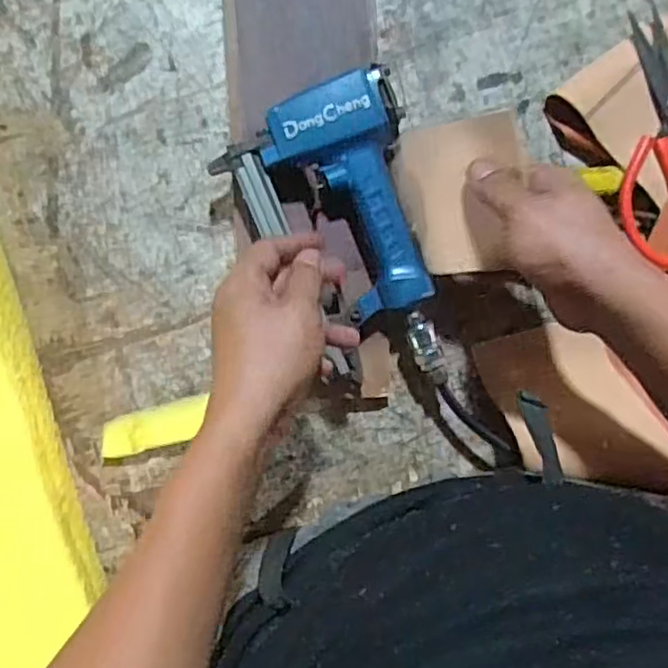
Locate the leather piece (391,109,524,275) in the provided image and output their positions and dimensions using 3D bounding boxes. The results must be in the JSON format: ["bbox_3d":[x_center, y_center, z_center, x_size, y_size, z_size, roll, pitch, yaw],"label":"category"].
[{"bbox_3d":[0.084,-0.092,0.469,0.008,0.102,0.099,-21,106,-41],"label":"leather piece"}]

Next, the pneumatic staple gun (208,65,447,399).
[{"bbox_3d":[0.003,-0.063,0.512,0.127,0.065,0.220,-15,96,-3],"label":"pneumatic staple gun"}]

